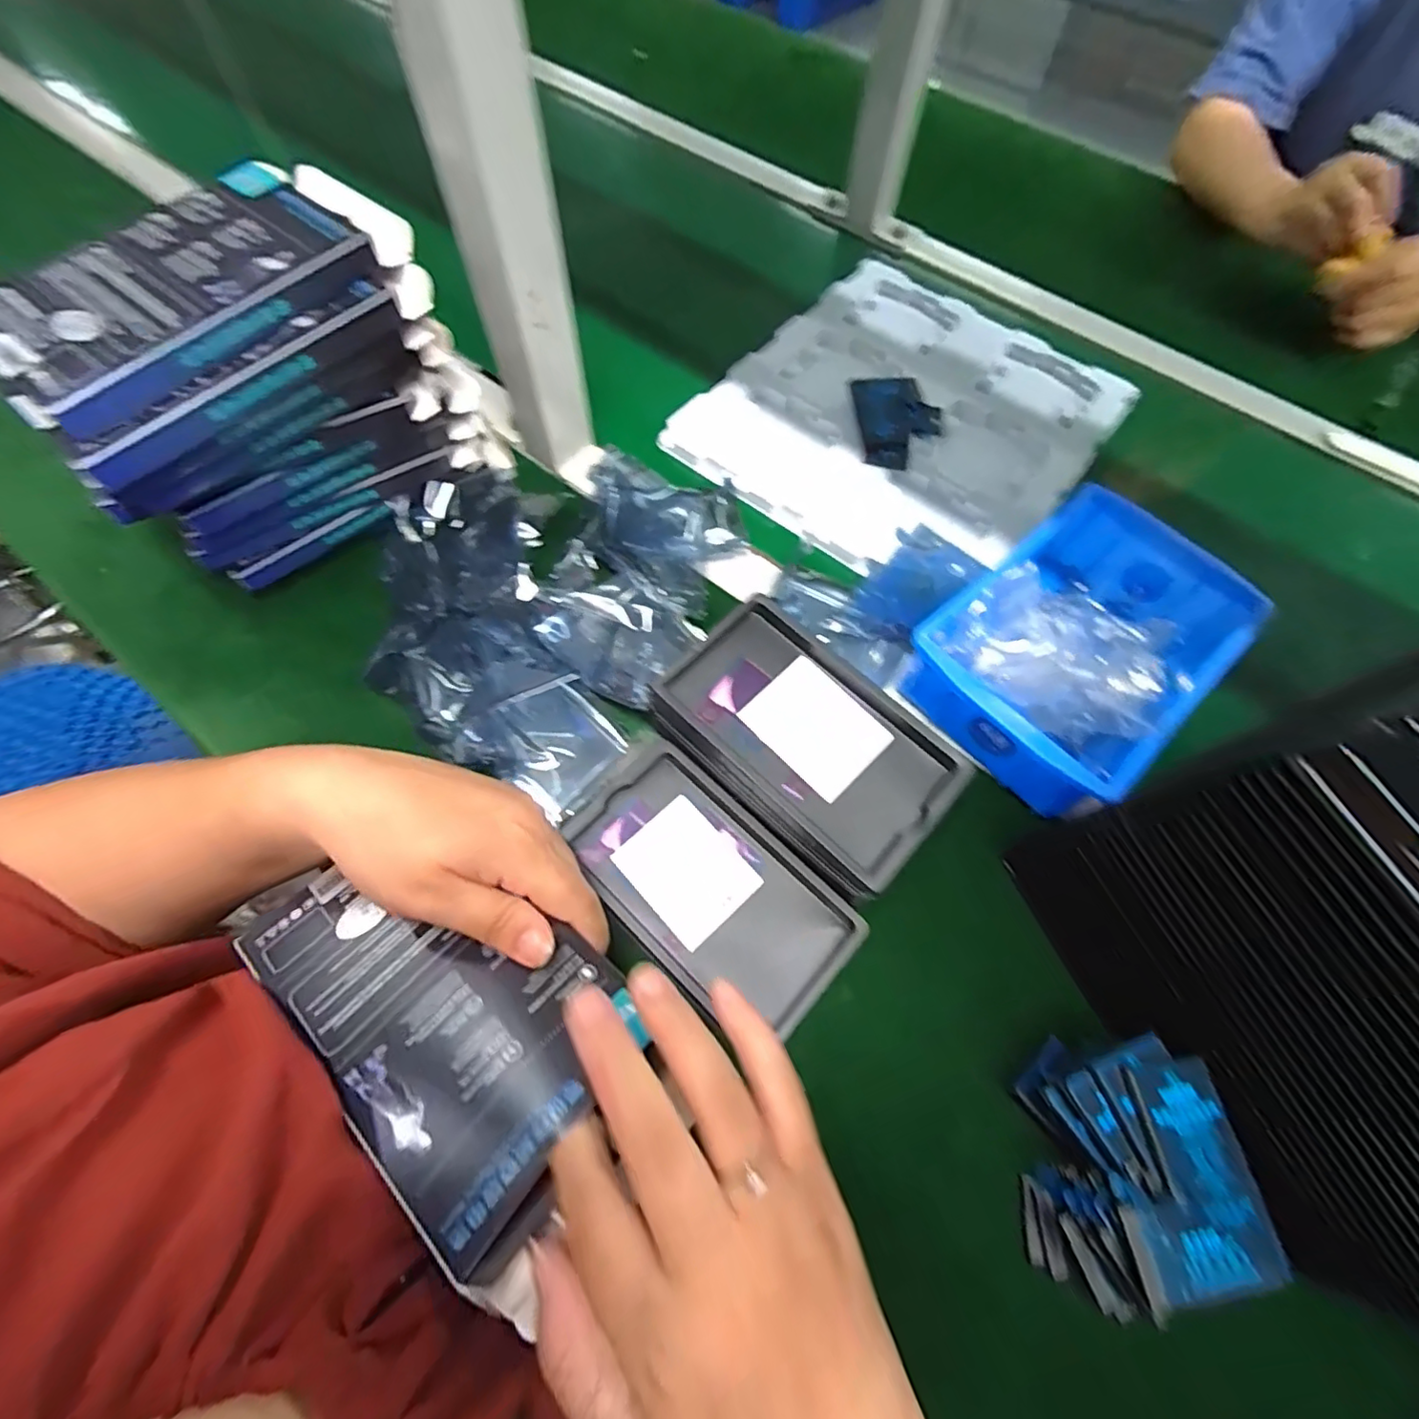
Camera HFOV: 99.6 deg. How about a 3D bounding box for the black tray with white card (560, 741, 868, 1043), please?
[{"bbox_3d":[-0.004,0.104,0.343,0.158,0.032,0.095,40,71,15],"label":"black tray with white card"}]

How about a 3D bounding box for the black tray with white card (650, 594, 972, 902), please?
[{"bbox_3d":[0.055,0.013,0.332,0.155,0.019,0.100,40,70,14],"label":"black tray with white card"}]

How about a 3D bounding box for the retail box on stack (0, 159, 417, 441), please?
[{"bbox_3d":[-0.246,-0.205,0.287,0.090,0.022,0.184,37,70,14],"label":"retail box on stack"}]

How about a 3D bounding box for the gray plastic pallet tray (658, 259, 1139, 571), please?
[{"bbox_3d":[0.166,-0.250,0.495,0.270,0.018,0.321,38,70,14],"label":"gray plastic pallet tray"}]

